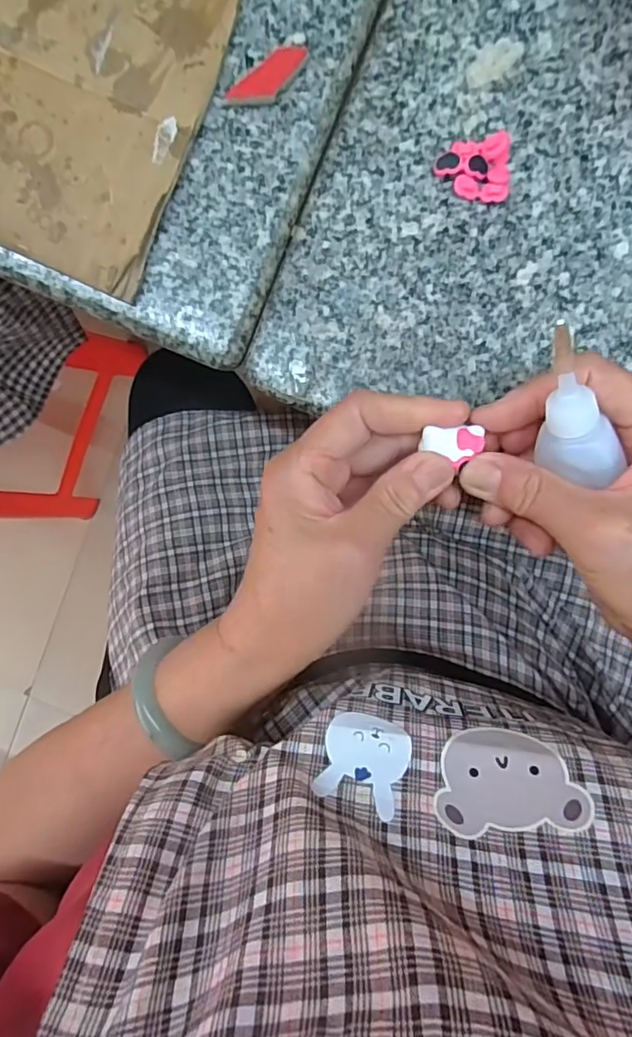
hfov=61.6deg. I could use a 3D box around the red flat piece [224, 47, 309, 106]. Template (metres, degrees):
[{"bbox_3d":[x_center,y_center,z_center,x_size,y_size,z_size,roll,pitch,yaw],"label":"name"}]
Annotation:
[{"bbox_3d":[-0.021,-0.199,0.239,0.040,0.004,0.016,-32,94,7],"label":"red flat piece"}]

